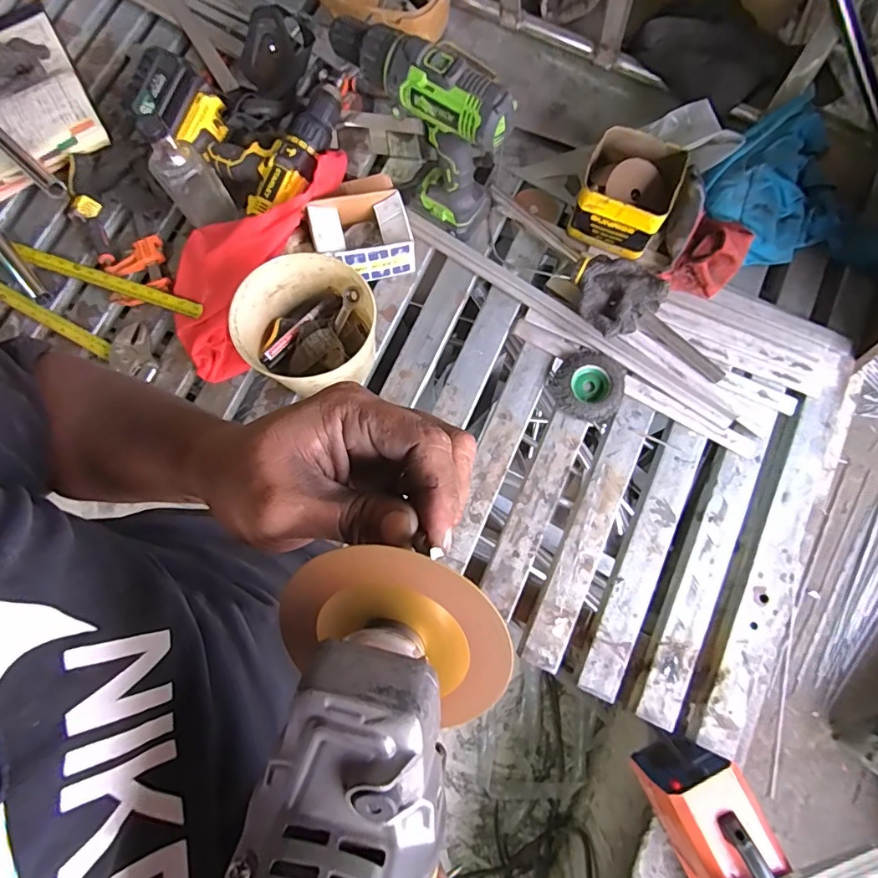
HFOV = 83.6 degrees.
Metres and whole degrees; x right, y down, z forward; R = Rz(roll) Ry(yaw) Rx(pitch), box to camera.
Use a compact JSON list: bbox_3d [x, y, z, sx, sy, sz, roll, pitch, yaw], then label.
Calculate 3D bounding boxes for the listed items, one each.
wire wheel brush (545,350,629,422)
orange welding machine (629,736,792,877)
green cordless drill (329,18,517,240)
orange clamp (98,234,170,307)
[{"bbox_3d":[0.204,-0.072,0.669,0.097,0.020,0.094,0,79,0],"label":"wire wheel brush"},{"bbox_3d":[0.520,0.741,0.902,0.154,0.225,0.293,-29,80,-5],"label":"orange welding machine"},{"bbox_3d":[-0.015,-0.375,0.616,0.220,0.239,0.069,40,82,7],"label":"green cordless drill"},{"bbox_3d":[-0.428,-0.232,0.700,0.085,0.029,0.088,-22,80,-4],"label":"orange clamp"}]

